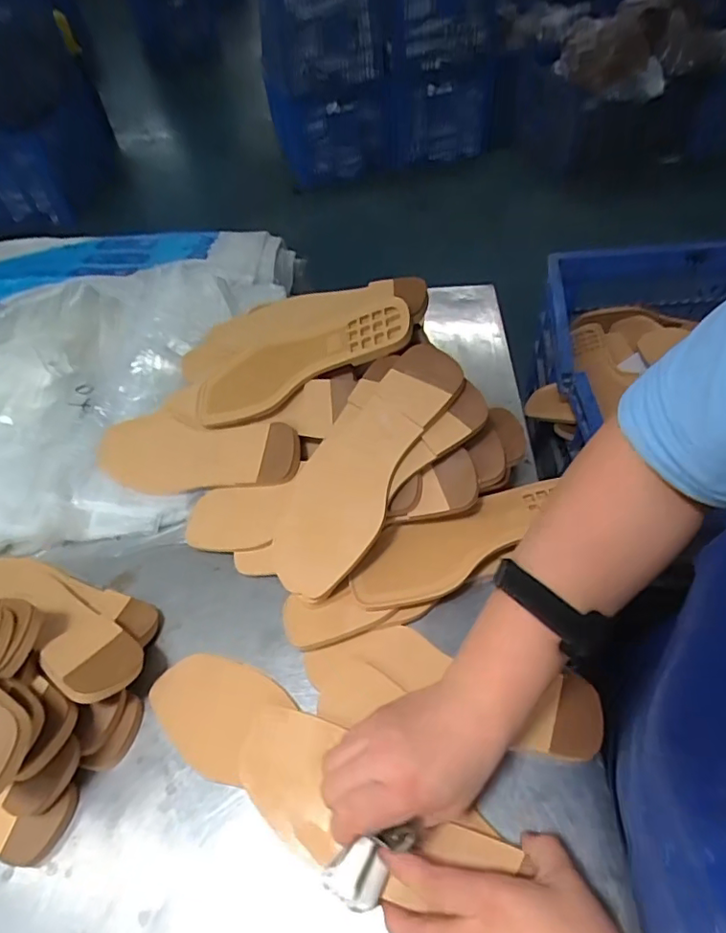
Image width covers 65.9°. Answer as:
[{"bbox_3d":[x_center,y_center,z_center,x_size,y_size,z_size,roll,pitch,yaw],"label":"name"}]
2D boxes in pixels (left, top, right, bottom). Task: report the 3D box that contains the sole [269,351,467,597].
[{"bbox_3d":[-0.003,-0.001,0.521,0.103,0.021,0.249,36,95,28],"label":"sole"}]

